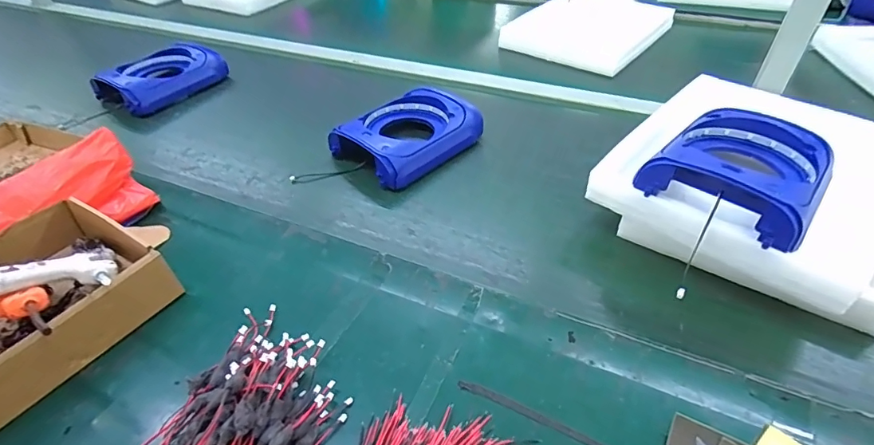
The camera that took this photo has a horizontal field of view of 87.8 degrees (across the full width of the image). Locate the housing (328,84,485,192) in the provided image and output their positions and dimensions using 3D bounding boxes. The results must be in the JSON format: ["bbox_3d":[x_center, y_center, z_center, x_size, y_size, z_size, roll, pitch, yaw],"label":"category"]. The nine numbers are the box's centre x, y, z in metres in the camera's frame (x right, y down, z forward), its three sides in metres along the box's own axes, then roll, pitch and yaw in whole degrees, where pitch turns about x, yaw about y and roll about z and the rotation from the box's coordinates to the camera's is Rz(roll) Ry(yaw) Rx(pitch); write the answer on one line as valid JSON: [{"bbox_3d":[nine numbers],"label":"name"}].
[{"bbox_3d":[-0.042,-0.152,0.774,0.161,0.068,0.235,33,52,32],"label":"housing"}]

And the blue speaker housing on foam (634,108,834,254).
[{"bbox_3d":[0.360,-0.070,0.539,0.172,0.051,0.190,32,52,29],"label":"blue speaker housing on foam"}]

